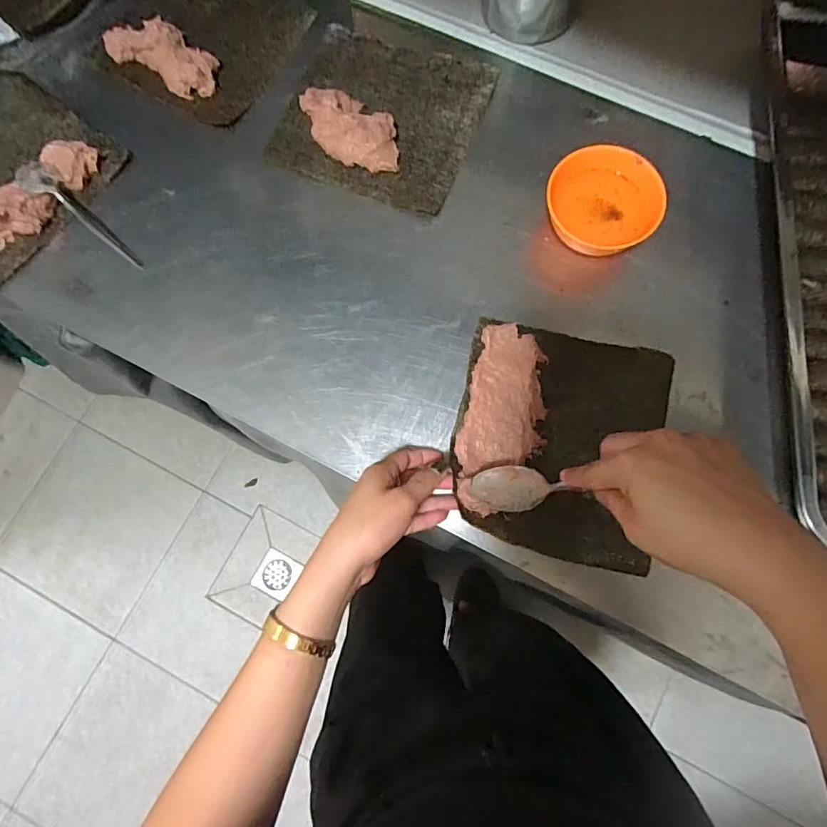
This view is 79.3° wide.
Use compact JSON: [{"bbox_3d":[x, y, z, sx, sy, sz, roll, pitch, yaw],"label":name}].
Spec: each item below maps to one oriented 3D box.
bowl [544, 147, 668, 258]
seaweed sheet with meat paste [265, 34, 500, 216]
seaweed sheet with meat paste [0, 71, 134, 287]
[{"bbox_3d":[0.179,-0.199,0.483,0.103,0.051,0.096,0,77,2],"label":"bowl"},{"bbox_3d":[-0.032,-0.319,0.521,0.193,0.031,0.183,21,78,7],"label":"seaweed sheet with meat paste"},{"bbox_3d":[-0.424,-0.249,0.511,0.175,0.031,0.196,35,80,9],"label":"seaweed sheet with meat paste"}]

